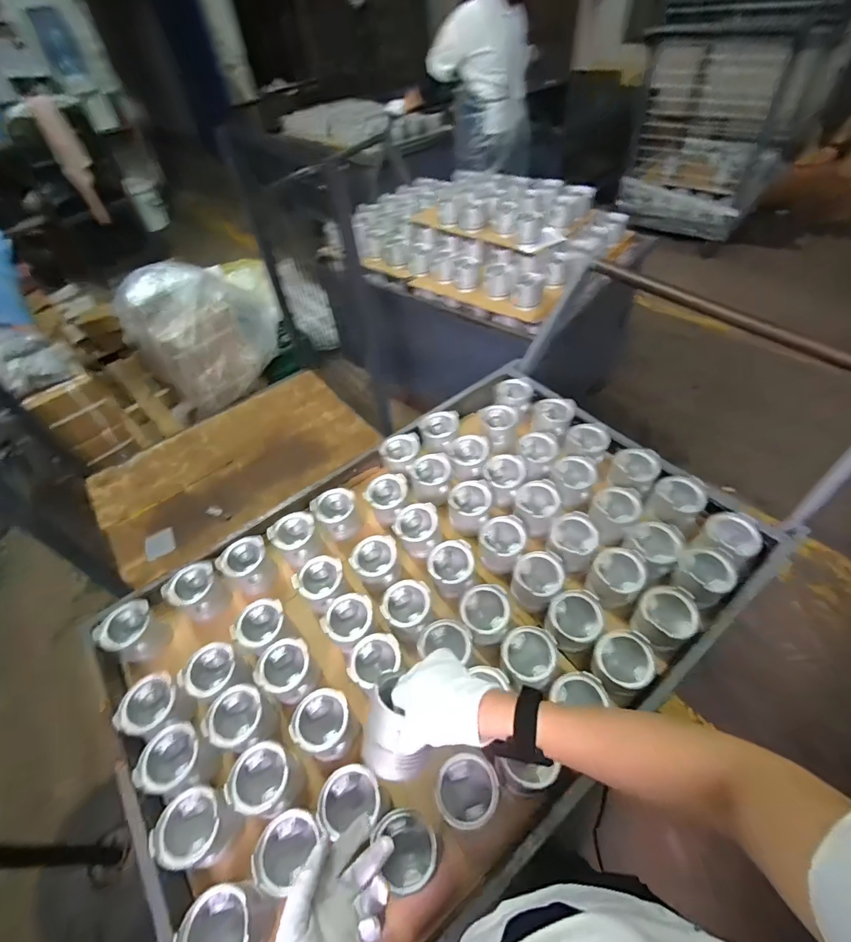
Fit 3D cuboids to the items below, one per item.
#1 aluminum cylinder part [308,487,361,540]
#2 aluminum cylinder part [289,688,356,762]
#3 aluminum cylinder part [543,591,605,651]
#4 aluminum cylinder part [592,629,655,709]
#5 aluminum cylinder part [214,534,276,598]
[{"bbox_3d":[-0.187,0.093,0.957,0.090,0.073,0.096,-3,49,3],"label":"aluminum cylinder part"},{"bbox_3d":[-0.153,0.391,0.686,0.089,0.077,0.082,-3,49,3],"label":"aluminum cylinder part"},{"bbox_3d":[0.248,0.263,0.758,0.086,0.084,0.102,30,58,27],"label":"aluminum cylinder part"},{"bbox_3d":[0.311,0.315,0.708,0.090,0.093,0.096,-3,49,3],"label":"aluminum cylinder part"},{"bbox_3d":[-0.354,0.190,0.902,0.081,0.091,0.087,-3,49,3],"label":"aluminum cylinder part"}]

